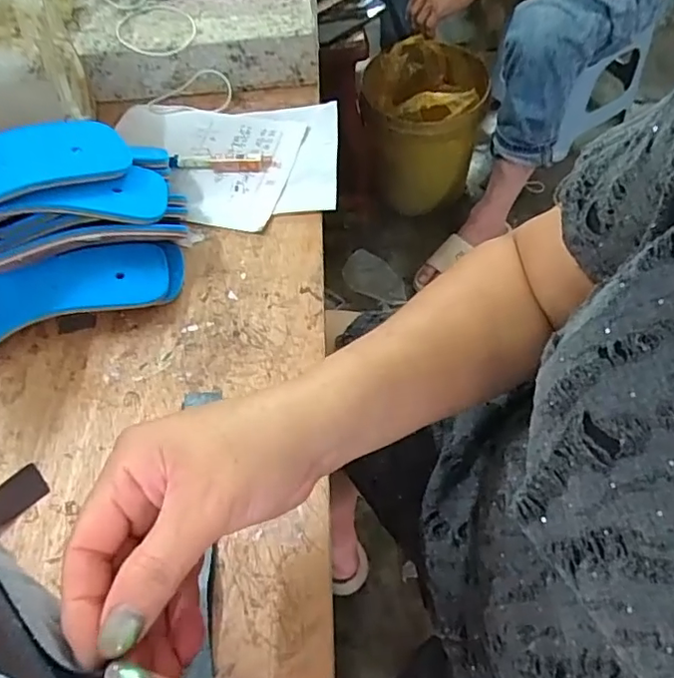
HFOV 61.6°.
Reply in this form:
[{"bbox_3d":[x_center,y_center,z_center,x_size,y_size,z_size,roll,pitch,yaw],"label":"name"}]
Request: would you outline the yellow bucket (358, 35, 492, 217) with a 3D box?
[{"bbox_3d":[0.183,-0.468,1.274,0.238,0.293,0.236,-2,60,3],"label":"yellow bucket"}]

